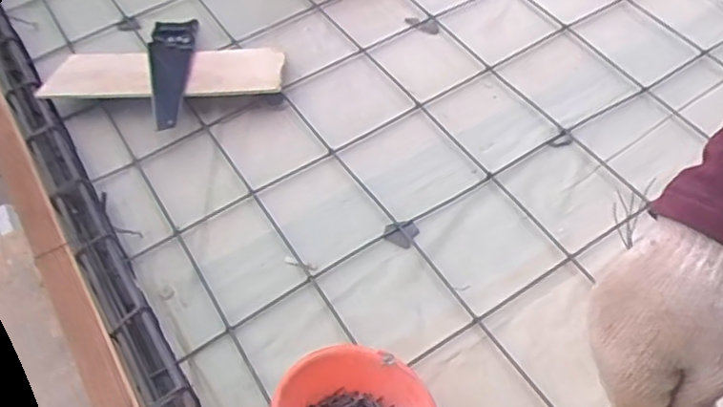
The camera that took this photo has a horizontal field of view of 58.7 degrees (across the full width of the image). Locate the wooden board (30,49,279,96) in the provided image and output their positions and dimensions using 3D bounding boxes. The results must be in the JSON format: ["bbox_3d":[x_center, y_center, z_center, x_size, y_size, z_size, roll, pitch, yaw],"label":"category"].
[{"bbox_3d":[-0.481,-0.329,1.589,0.562,0.030,0.213,-2,45,4],"label":"wooden board"}]

